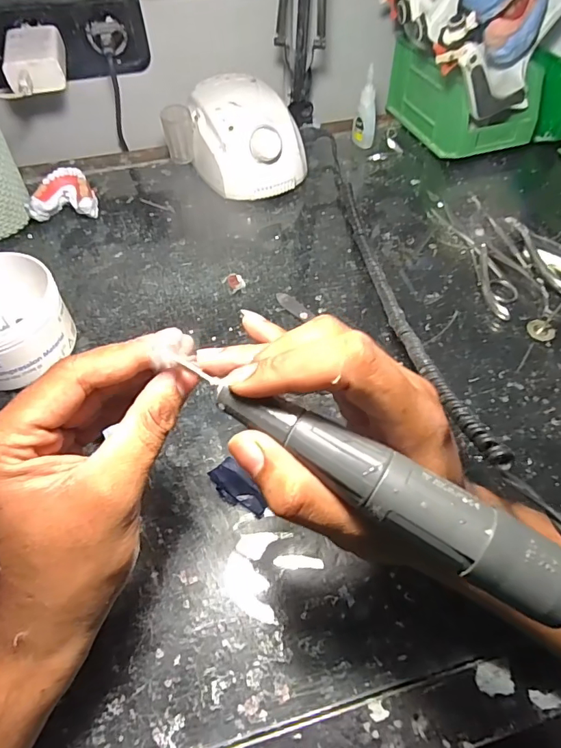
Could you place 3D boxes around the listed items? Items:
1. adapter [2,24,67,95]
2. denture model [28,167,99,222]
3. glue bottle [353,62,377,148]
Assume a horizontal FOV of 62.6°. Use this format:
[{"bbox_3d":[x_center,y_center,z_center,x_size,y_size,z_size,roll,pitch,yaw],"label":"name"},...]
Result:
[{"bbox_3d":[-0.241,-0.311,0.456,0.052,0.034,0.088,-11,54,-8],"label":"adapter"},{"bbox_3d":[-0.221,-0.183,0.480,0.063,0.035,0.053,-2,54,-1],"label":"denture model"},{"bbox_3d":[0.101,-0.309,0.539,0.026,0.083,0.017,7,54,6],"label":"glue bottle"}]

